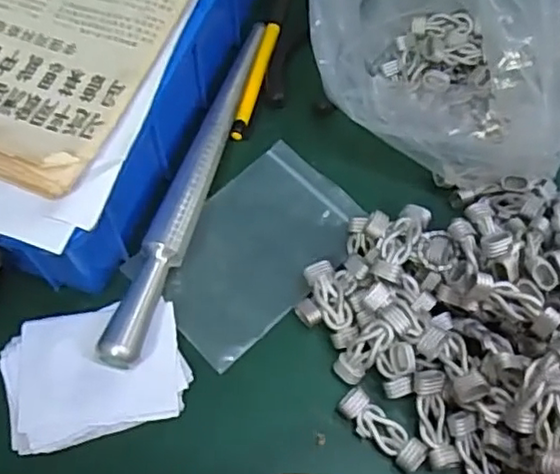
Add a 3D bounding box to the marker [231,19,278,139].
[{"bbox_3d":[-0.015,-0.099,0.396,0.009,0.006,0.092,13,63,6],"label":"marker"}]

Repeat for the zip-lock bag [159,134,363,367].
[{"bbox_3d":[-0.013,0.005,0.349,0.120,0.006,0.078,-41,70,-19],"label":"zip-lock bag"}]

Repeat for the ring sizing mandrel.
[{"bbox_3d":[-0.047,-0.037,0.355,0.020,0.023,0.232,14,63,7],"label":"ring sizing mandrel"}]

